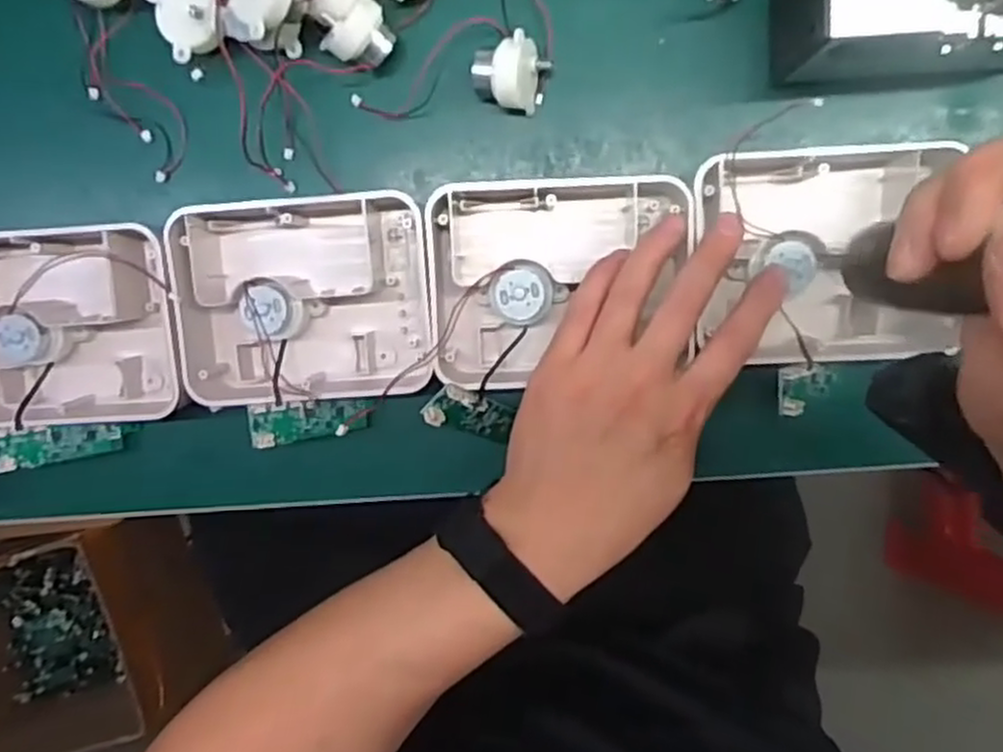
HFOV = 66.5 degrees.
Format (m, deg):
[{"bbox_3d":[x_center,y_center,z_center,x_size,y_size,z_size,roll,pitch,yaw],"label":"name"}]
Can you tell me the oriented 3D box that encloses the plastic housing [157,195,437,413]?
[{"bbox_3d":[-0.100,-0.038,0.392,0.127,0.038,0.101,-4,95,5],"label":"plastic housing"}]

